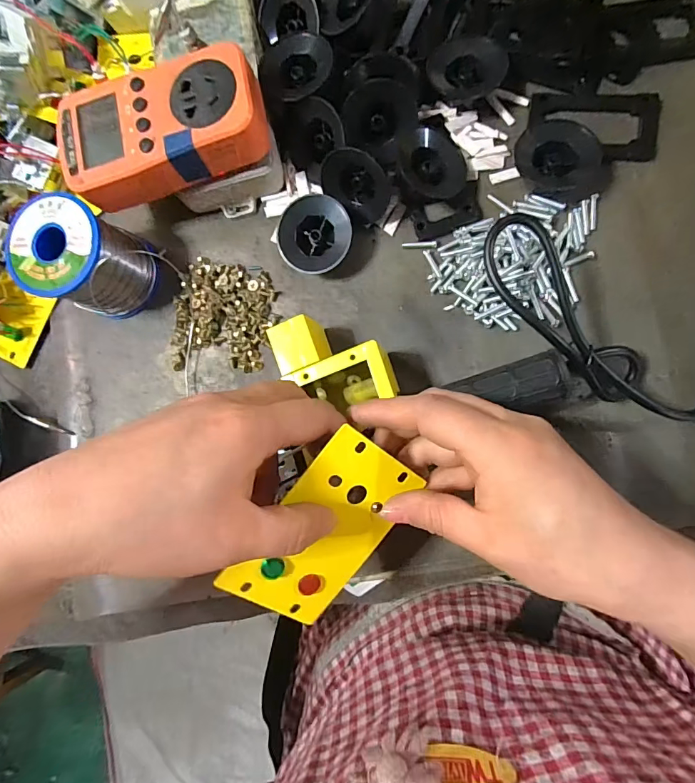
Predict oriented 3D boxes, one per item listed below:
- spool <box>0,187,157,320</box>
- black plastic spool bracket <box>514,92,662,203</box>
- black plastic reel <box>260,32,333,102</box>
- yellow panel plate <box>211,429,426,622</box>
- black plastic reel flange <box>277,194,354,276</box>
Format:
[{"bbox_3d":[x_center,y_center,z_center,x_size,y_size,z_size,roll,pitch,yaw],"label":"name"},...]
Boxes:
[{"bbox_3d":[-0.178,-0.089,0.296,0.060,0.063,0.061,22,90,10],"label":"spool"},{"bbox_3d":[0.150,-0.156,0.267,0.086,0.021,0.070,7,87,9],"label":"black plastic spool bracket"},{"bbox_3d":[-0.032,-0.206,0.278,0.046,0.015,0.039,-3,85,9],"label":"black plastic reel"},{"bbox_3d":[-0.010,0.068,0.207,0.058,0.004,0.094,38,93,-27],"label":"yellow panel plate"},{"bbox_3d":[-0.020,-0.102,0.289,0.047,0.027,0.046,-1,86,9],"label":"black plastic reel flange"}]

